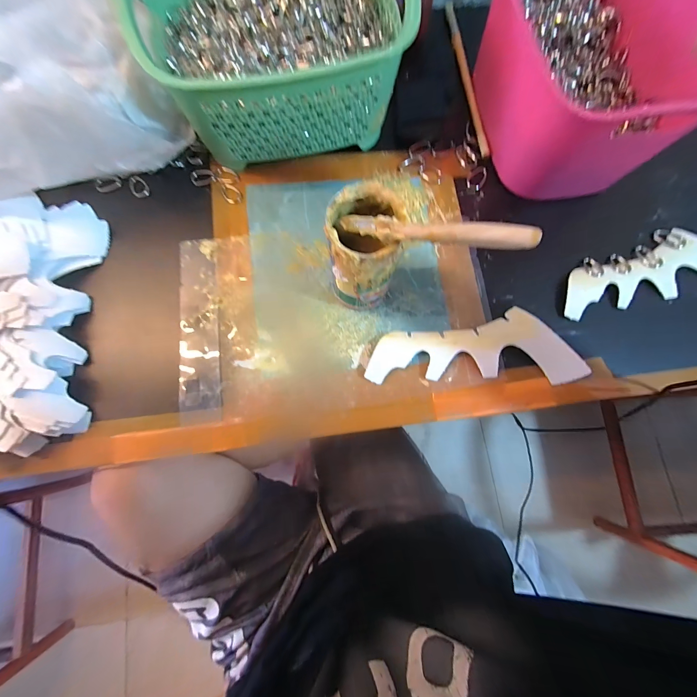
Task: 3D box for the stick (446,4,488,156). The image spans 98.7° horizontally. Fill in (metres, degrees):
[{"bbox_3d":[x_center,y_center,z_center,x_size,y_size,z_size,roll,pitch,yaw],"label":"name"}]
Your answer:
[{"bbox_3d":[0.164,-0.376,0.415,0.014,0.010,0.266,-6,77,-3],"label":"stick"}]

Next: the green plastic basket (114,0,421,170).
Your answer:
[{"bbox_3d":[-0.075,-0.332,0.342,0.256,0.124,0.191,-14,78,-5],"label":"green plastic basket"}]

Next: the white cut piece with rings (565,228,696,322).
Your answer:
[{"bbox_3d":[0.361,-0.089,0.356,0.235,0.016,0.089,-17,78,-5],"label":"white cut piece with rings"}]

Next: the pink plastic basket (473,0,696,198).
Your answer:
[{"bbox_3d":[0.258,-0.318,0.348,0.200,0.124,0.263,-12,78,-4],"label":"pink plastic basket"}]

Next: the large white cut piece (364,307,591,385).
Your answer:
[{"bbox_3d":[0.139,-0.003,0.331,0.230,0.010,0.076,0,80,-1],"label":"large white cut piece"}]

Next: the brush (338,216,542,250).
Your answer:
[{"bbox_3d":[0.049,-0.080,0.203,0.144,0.013,0.013,25,75,40],"label":"brush"}]

